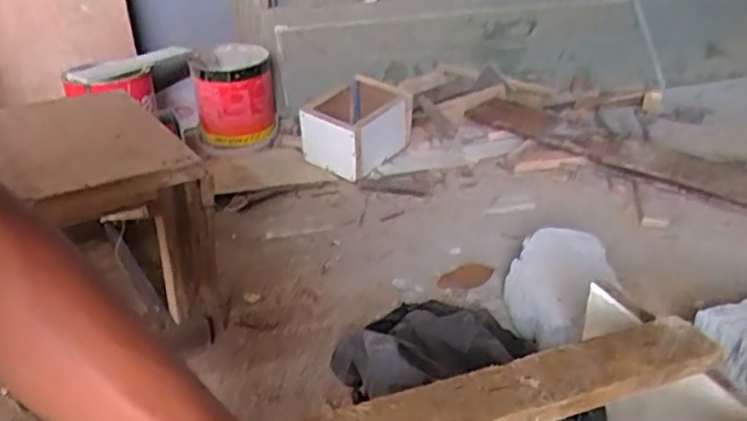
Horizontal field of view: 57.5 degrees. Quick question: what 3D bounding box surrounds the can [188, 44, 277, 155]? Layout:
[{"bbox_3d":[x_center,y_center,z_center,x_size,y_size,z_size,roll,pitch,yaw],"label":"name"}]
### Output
[{"bbox_3d":[-0.271,-0.214,1.326,0.151,0.178,0.167,-5,27,-9],"label":"can"}]

